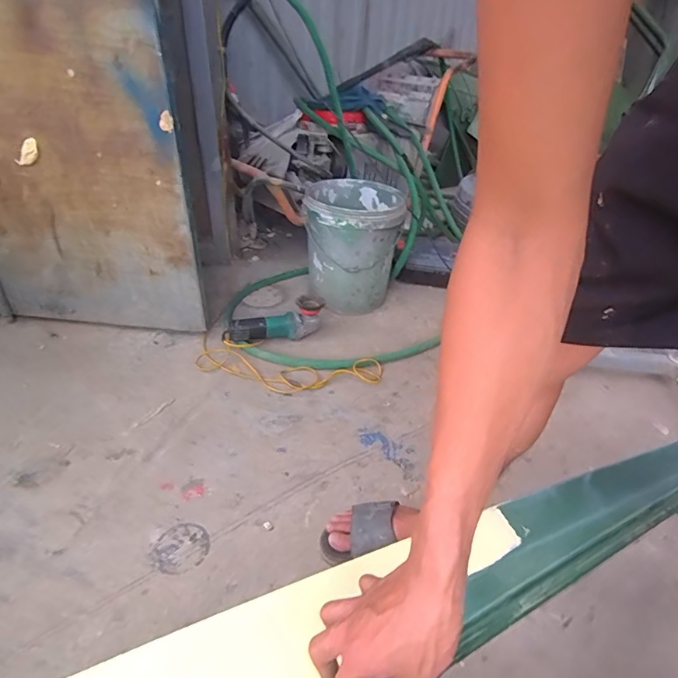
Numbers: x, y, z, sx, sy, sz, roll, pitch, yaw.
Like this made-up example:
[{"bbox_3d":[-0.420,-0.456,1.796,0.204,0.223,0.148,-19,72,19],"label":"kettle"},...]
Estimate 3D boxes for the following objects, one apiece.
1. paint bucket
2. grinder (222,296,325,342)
[{"bbox_3d":[0.044,-0.307,1.511,0.306,0.334,0.335,9,36,8],"label":"paint bucket"},{"bbox_3d":[-0.187,-0.042,1.318,0.292,0.092,0.083,-15,40,-23],"label":"grinder"}]

